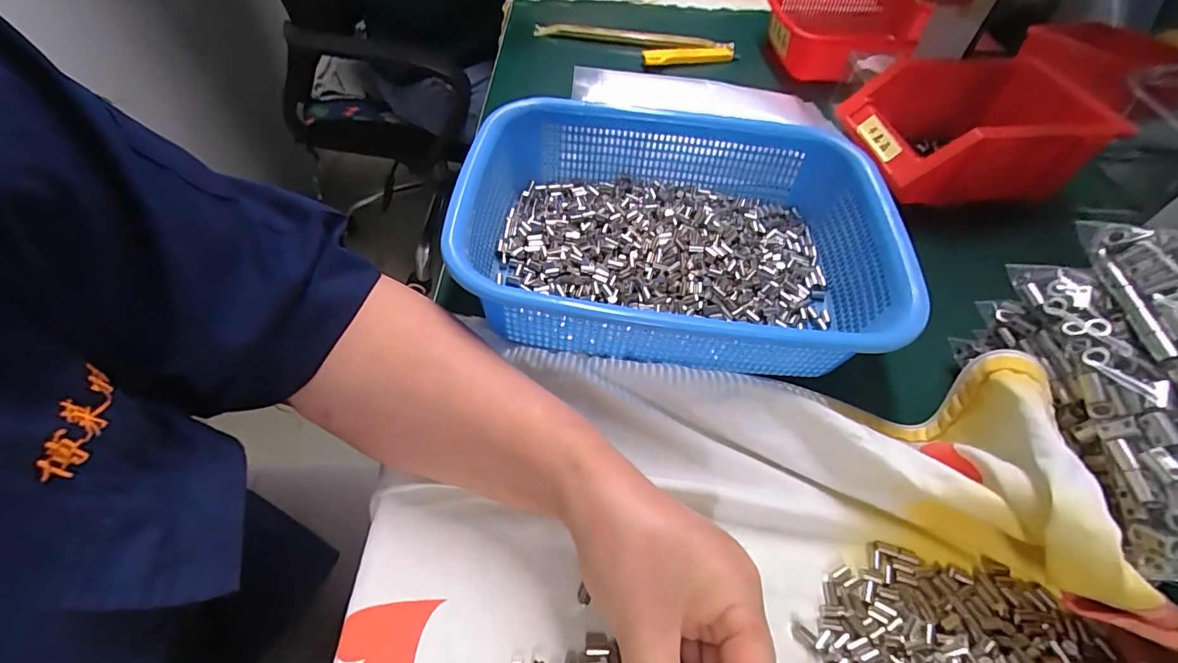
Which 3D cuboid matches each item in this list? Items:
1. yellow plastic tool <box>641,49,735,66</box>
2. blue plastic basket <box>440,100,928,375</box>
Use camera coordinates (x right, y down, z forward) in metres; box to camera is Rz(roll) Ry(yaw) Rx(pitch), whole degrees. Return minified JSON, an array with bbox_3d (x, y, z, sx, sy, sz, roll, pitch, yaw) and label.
[{"bbox_3d":[0.118,-0.326,0.583,0.110,0.012,0.018,-5,54,-6],"label":"yellow plastic tool"},{"bbox_3d":[0.060,-0.067,0.352,0.280,0.075,0.207,5,55,1],"label":"blue plastic basket"}]

